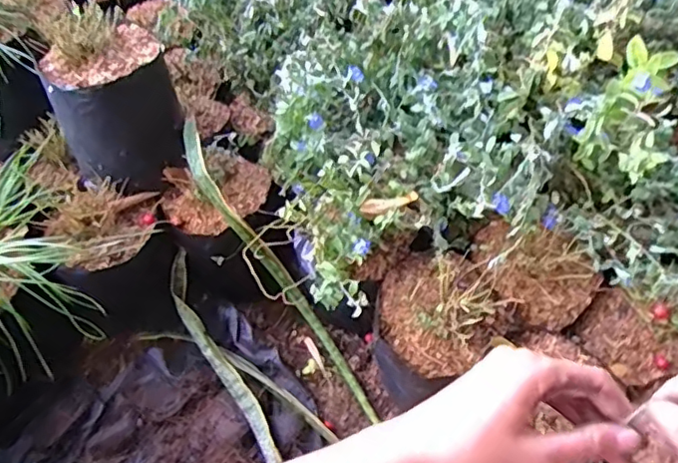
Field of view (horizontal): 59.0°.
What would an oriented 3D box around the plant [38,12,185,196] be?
[{"bbox_3d":[-0.280,-0.159,0.751,0.150,0.171,0.133,-30,57,-15],"label":"plant"}]

